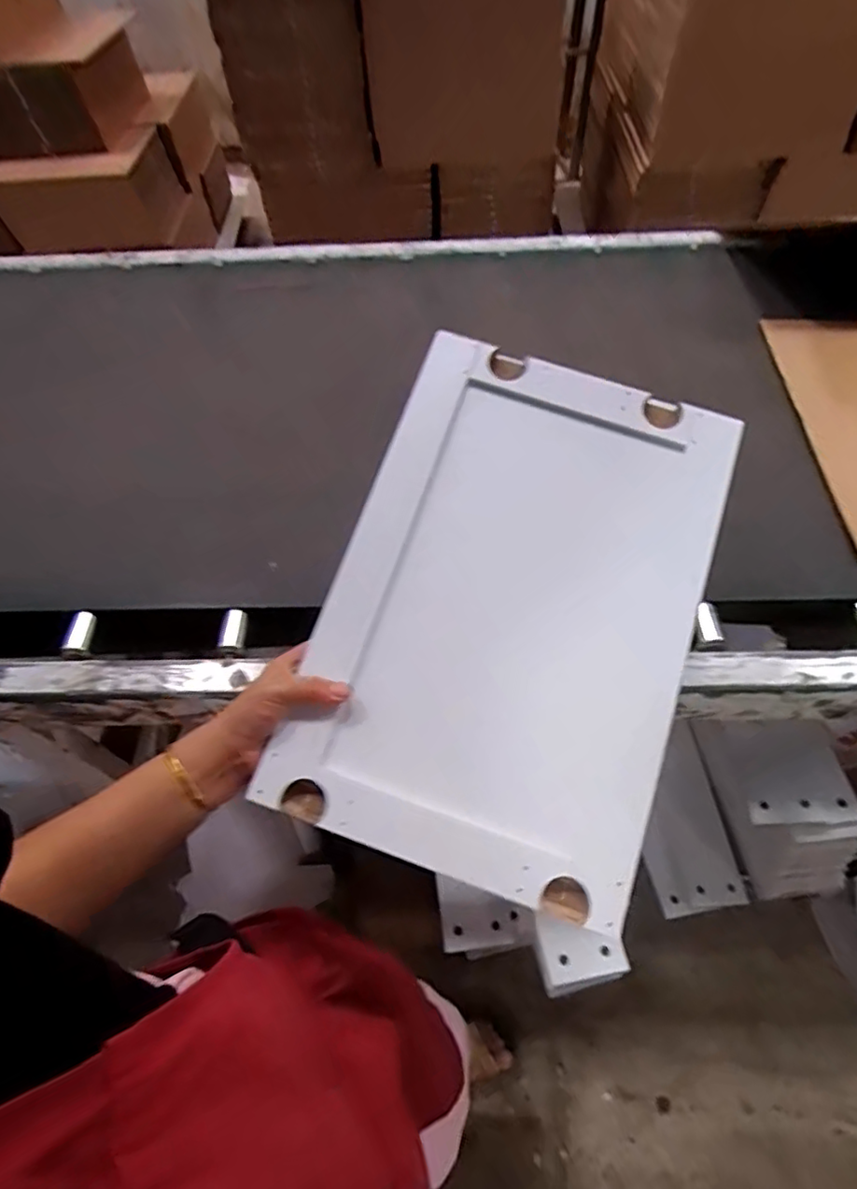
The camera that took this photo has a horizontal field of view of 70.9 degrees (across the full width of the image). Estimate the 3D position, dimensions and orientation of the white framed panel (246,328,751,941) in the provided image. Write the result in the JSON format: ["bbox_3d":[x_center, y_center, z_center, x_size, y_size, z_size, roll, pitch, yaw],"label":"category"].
[{"bbox_3d":[0.065,0.004,0.460,0.263,0.016,0.398,19,77,5],"label":"white framed panel"}]

